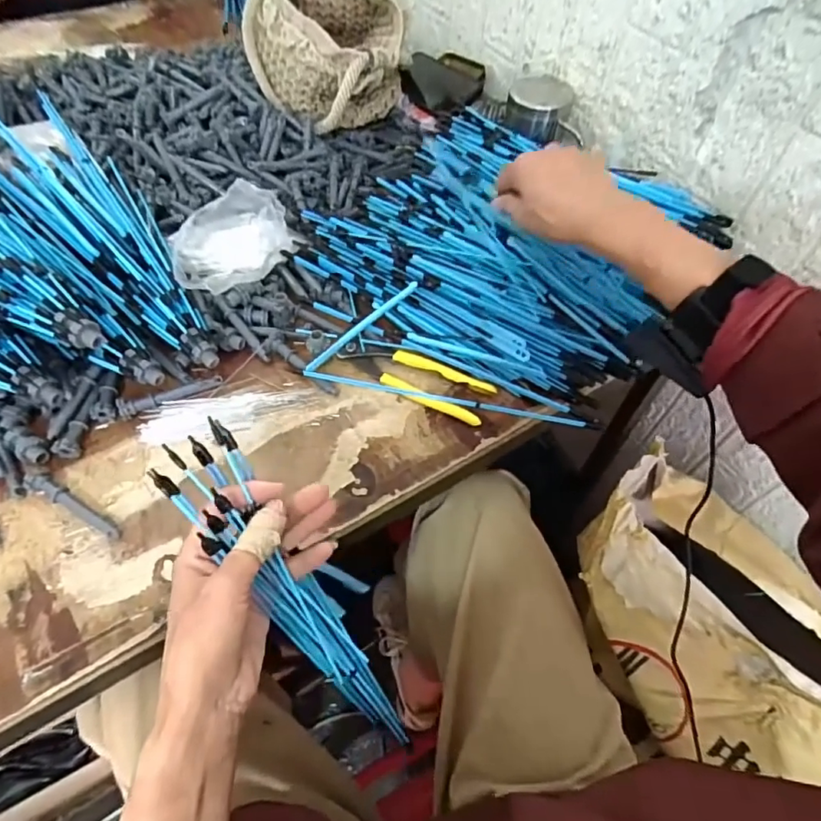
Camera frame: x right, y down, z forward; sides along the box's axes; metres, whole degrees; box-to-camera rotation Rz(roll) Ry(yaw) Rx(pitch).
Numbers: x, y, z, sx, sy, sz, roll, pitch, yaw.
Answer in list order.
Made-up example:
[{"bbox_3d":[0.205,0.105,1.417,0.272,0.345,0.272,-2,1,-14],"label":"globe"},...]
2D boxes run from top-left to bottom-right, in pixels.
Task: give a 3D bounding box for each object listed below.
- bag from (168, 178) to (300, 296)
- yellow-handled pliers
[{"bbox_3d":[-0.200,-0.179,0.569,0.101,0.046,0.158,25,58,14],"label":"bag"},{"bbox_3d":[0.005,-0.034,0.541,0.157,0.020,0.051,24,58,13],"label":"yellow-handled pliers"}]

